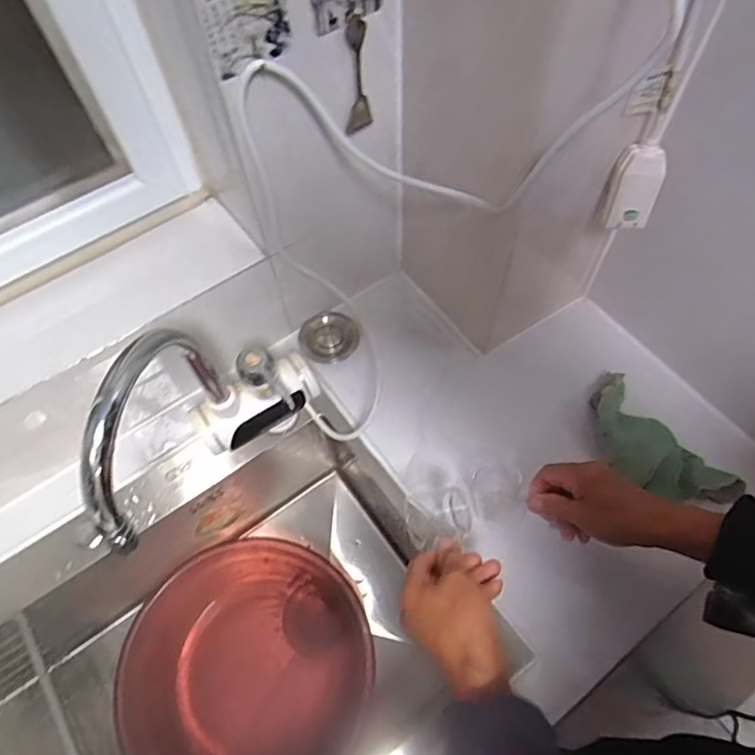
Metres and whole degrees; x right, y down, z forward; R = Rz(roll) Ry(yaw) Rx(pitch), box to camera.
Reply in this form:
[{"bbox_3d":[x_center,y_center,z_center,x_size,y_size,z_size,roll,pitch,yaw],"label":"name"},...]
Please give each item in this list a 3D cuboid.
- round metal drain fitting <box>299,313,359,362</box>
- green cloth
[{"bbox_3d":[-0.064,-0.055,0.736,0.072,0.025,0.070,-1,61,2],"label":"round metal drain fitting"},{"bbox_3d":[0.328,0.078,0.661,0.106,0.040,0.195,-33,65,-15],"label":"green cloth"}]

